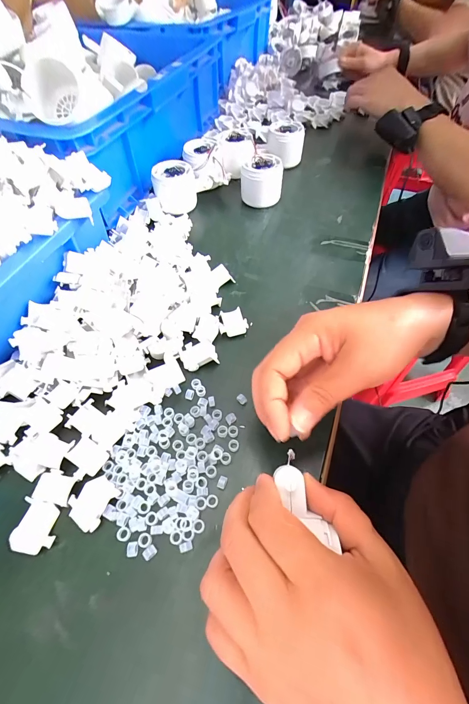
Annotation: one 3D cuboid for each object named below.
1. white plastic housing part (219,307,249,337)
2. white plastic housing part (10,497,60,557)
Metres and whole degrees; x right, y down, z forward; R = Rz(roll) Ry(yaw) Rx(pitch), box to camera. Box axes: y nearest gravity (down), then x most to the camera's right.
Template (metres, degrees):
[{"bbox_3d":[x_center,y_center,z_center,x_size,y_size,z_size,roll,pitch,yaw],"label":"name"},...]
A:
[{"bbox_3d":[-0.002,-0.030,0.322,0.028,0.013,0.028,-17,56,-9],"label":"white plastic housing part"},{"bbox_3d":[-0.142,0.125,0.220,0.028,0.012,0.032,12,57,11],"label":"white plastic housing part"}]

